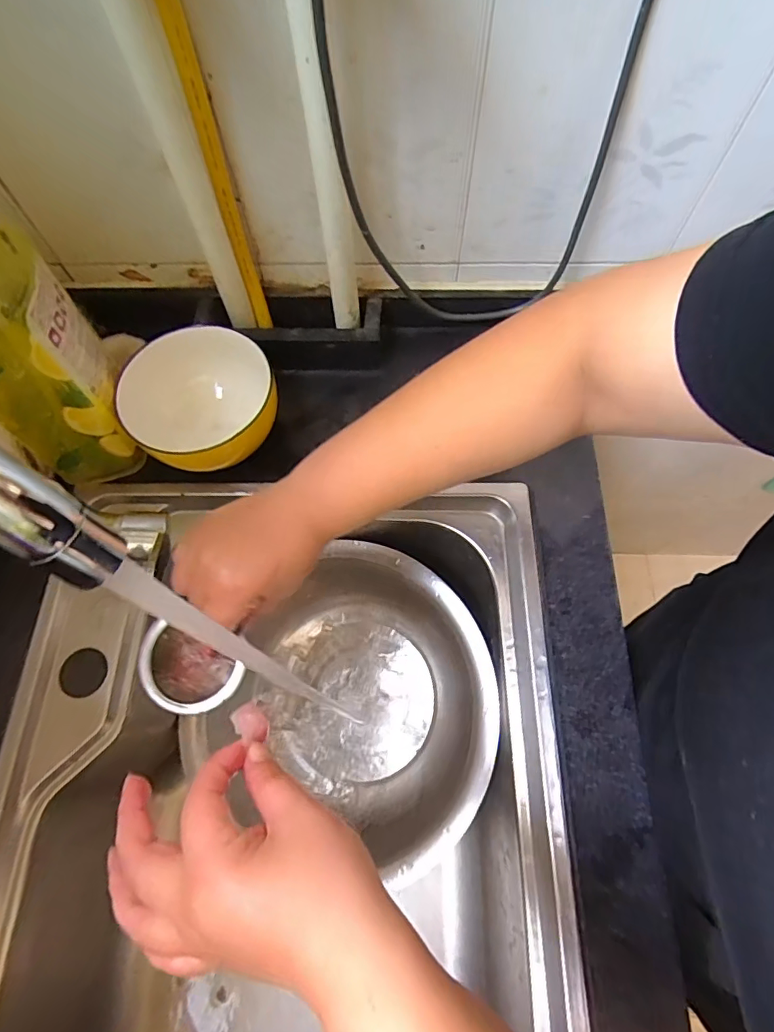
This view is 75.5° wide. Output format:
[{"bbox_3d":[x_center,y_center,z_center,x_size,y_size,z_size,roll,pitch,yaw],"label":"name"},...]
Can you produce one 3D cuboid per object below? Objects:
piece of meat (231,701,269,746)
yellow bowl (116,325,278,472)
[{"bbox_3d":[-0.076,0.115,0.279,0.016,0.016,0.025,-42,73,-14],"label":"piece of meat"},{"bbox_3d":[-0.165,-0.097,0.458,0.134,0.078,0.121,-6,68,-2],"label":"yellow bowl"}]

